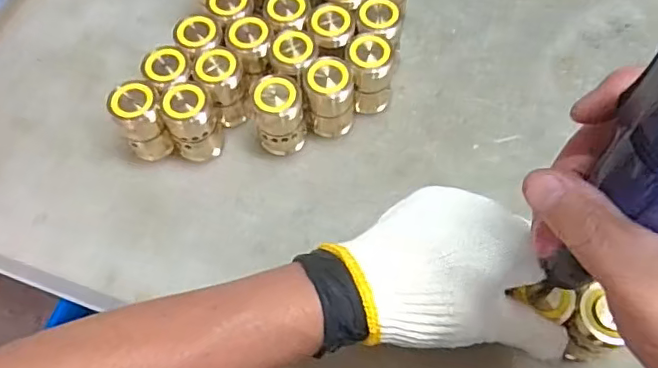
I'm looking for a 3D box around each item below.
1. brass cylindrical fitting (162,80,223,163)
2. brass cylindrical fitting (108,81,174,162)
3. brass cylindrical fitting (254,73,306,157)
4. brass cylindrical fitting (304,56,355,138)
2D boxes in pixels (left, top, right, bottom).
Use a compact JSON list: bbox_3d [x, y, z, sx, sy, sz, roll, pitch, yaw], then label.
[{"bbox_3d":[-0.108,-0.048,0.443,0.035,0.065,0.035,-13,64,-6],"label":"brass cylindrical fitting"},{"bbox_3d":[-0.147,-0.049,0.442,0.033,0.066,0.029,-27,66,-12],"label":"brass cylindrical fitting"},{"bbox_3d":[-0.039,-0.052,0.444,0.035,0.074,0.031,-11,64,-4],"label":"brass cylindrical fitting"},{"bbox_3d":[0.001,-0.066,0.449,0.036,0.072,0.030,-3,63,0],"label":"brass cylindrical fitting"}]

